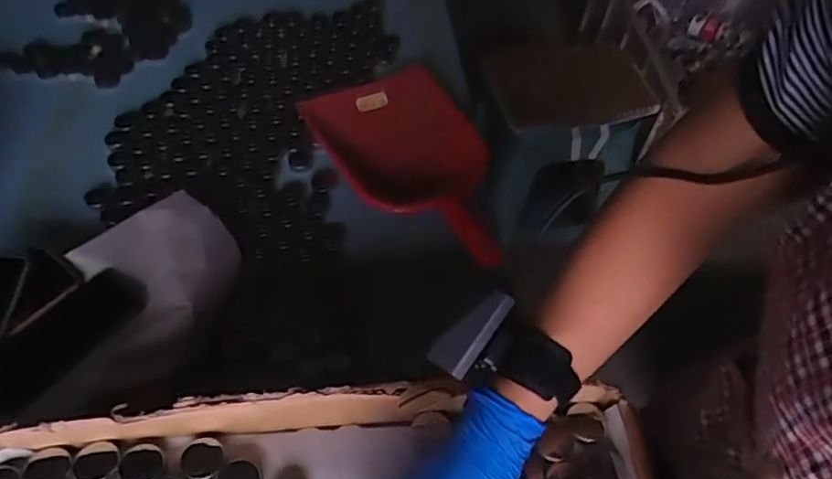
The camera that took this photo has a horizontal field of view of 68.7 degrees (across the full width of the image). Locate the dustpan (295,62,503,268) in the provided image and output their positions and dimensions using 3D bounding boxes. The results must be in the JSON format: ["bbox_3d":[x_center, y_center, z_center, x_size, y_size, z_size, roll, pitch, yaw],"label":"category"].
[{"bbox_3d":[-0.001,-0.112,0.860,0.190,0.069,0.402,-24,59,-20],"label":"dustpan"}]

